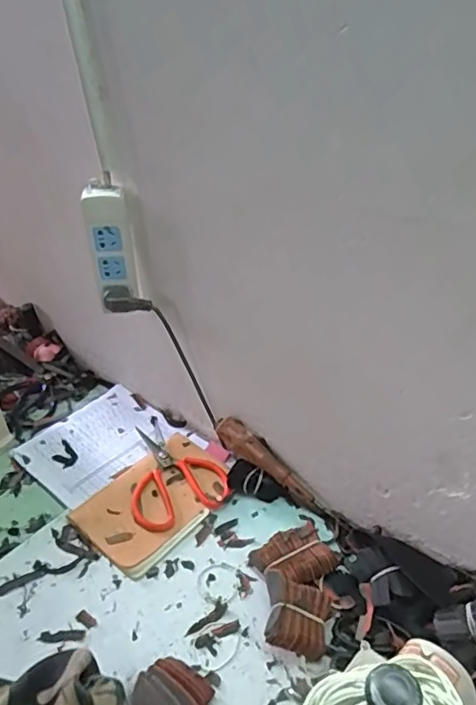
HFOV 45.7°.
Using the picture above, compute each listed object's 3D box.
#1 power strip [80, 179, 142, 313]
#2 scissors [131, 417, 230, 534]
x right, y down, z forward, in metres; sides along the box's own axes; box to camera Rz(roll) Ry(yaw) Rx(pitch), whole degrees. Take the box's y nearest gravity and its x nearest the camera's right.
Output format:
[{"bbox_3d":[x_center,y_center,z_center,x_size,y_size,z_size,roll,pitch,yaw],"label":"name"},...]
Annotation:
[{"bbox_3d":[-0.165,-0.141,0.734,0.054,0.147,0.033,-12,37,-10],"label":"power strip"},{"bbox_3d":[-0.111,0.166,0.828,0.132,0.019,0.207,-21,39,-21],"label":"scissors"}]

